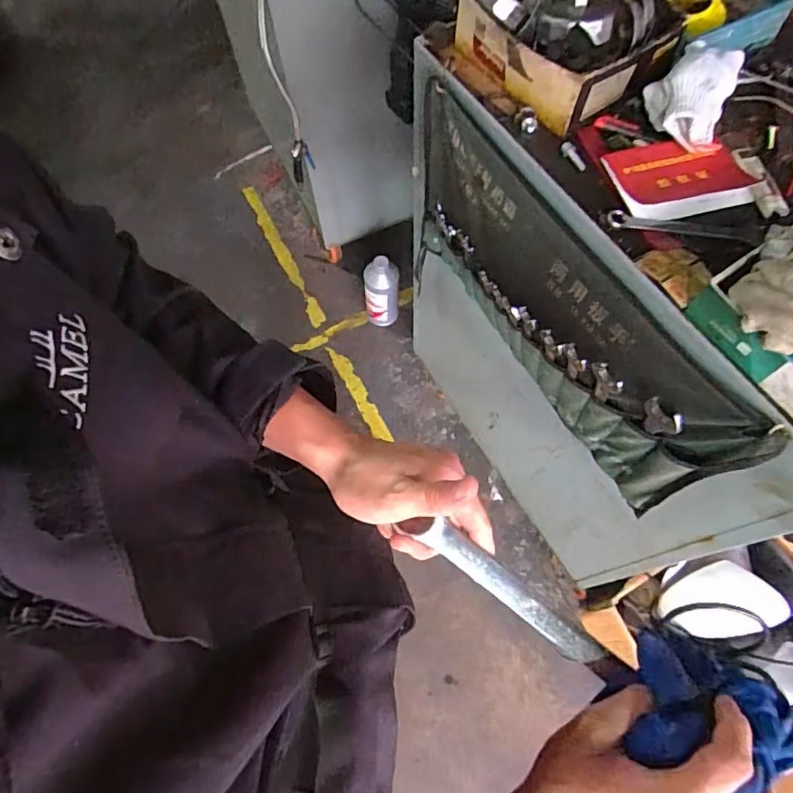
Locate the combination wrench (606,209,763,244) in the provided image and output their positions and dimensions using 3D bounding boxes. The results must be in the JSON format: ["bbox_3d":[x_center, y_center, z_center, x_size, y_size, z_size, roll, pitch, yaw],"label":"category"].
[{"bbox_3d":[0.301,-0.176,0.562,0.158,0.013,0.021,8,66,5],"label":"combination wrench"}]

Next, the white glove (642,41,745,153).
[{"bbox_3d":[0.324,-0.339,0.591,0.085,0.057,0.111,24,68,11],"label":"white glove"}]

